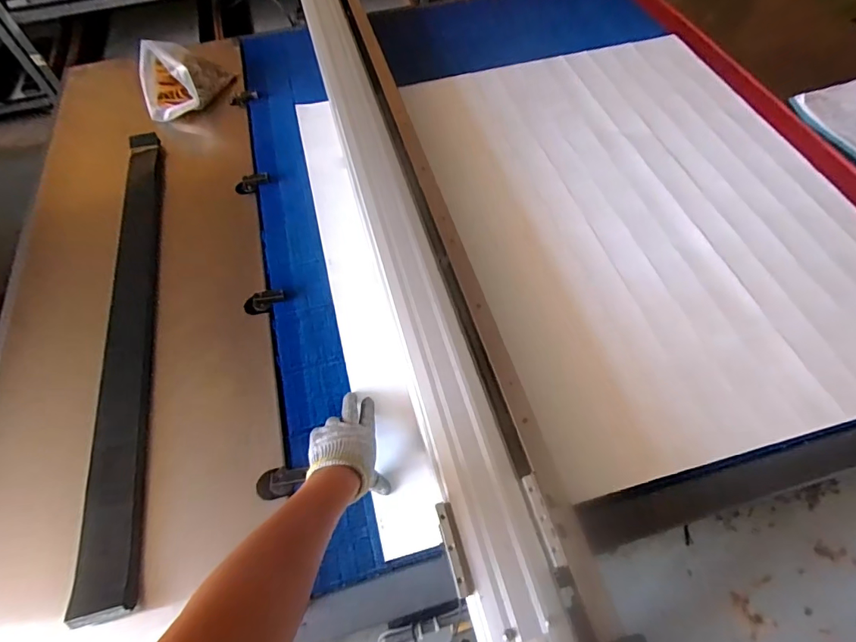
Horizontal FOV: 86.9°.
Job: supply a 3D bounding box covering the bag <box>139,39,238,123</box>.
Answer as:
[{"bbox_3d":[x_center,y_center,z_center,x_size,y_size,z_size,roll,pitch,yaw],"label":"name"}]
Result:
[{"bbox_3d":[-0.569,-0.571,1.055,0.190,0.130,0.138,-12,59,-4],"label":"bag"}]

